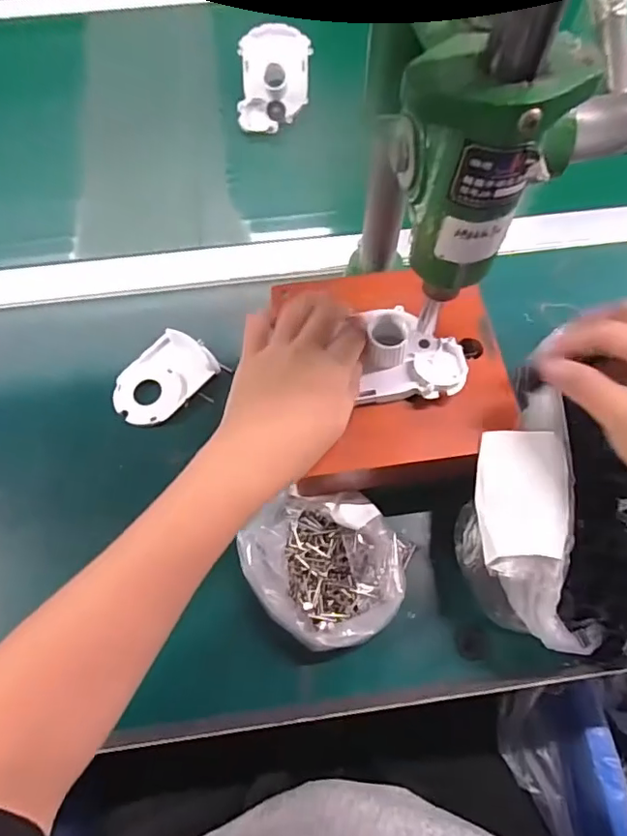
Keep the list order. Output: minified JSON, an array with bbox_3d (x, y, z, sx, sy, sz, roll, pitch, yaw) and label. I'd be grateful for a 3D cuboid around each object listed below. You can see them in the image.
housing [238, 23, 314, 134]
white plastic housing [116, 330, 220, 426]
[{"bbox_3d":[-0.040,-0.347,0.563,0.070,0.027,0.096,3,104,6],"label":"housing"},{"bbox_3d":[-0.123,-0.031,0.439,0.059,0.011,0.081,39,70,16],"label":"white plastic housing"}]

